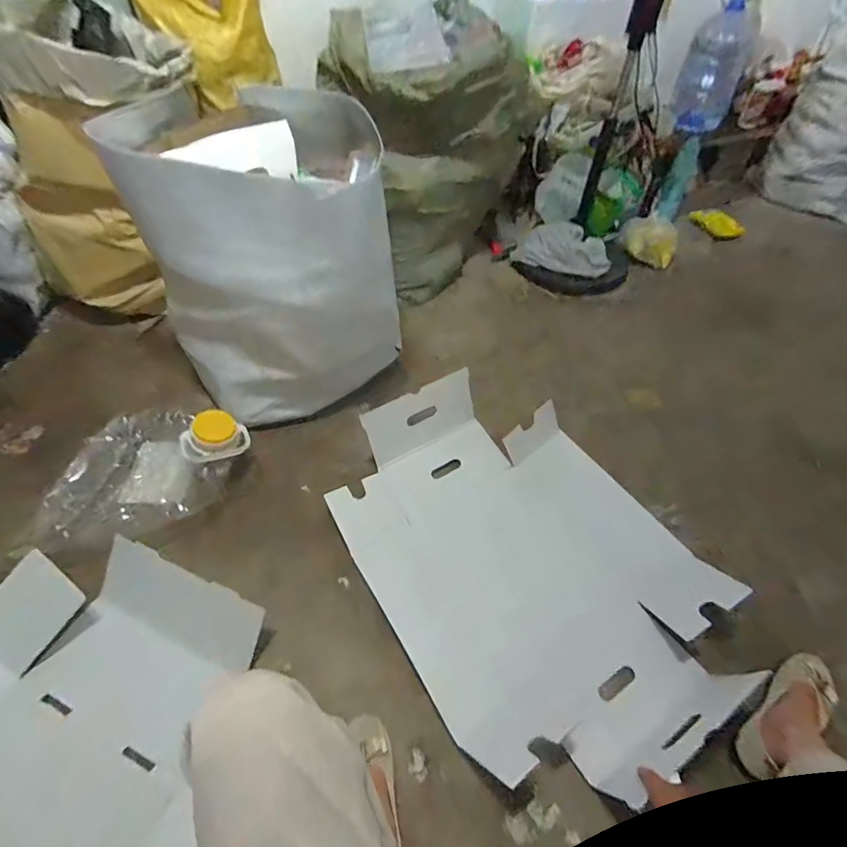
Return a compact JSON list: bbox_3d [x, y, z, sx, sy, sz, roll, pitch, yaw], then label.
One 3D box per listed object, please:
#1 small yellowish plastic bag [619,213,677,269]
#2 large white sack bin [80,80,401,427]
[{"bbox_3d":[0.794,-0.654,1.600,0.179,0.125,0.110,22,55,18],"label":"small yellowish plastic bag"},{"bbox_3d":[-0.333,-0.368,1.027,0.495,0.524,0.490,-17,52,-11],"label":"large white sack bin"}]

